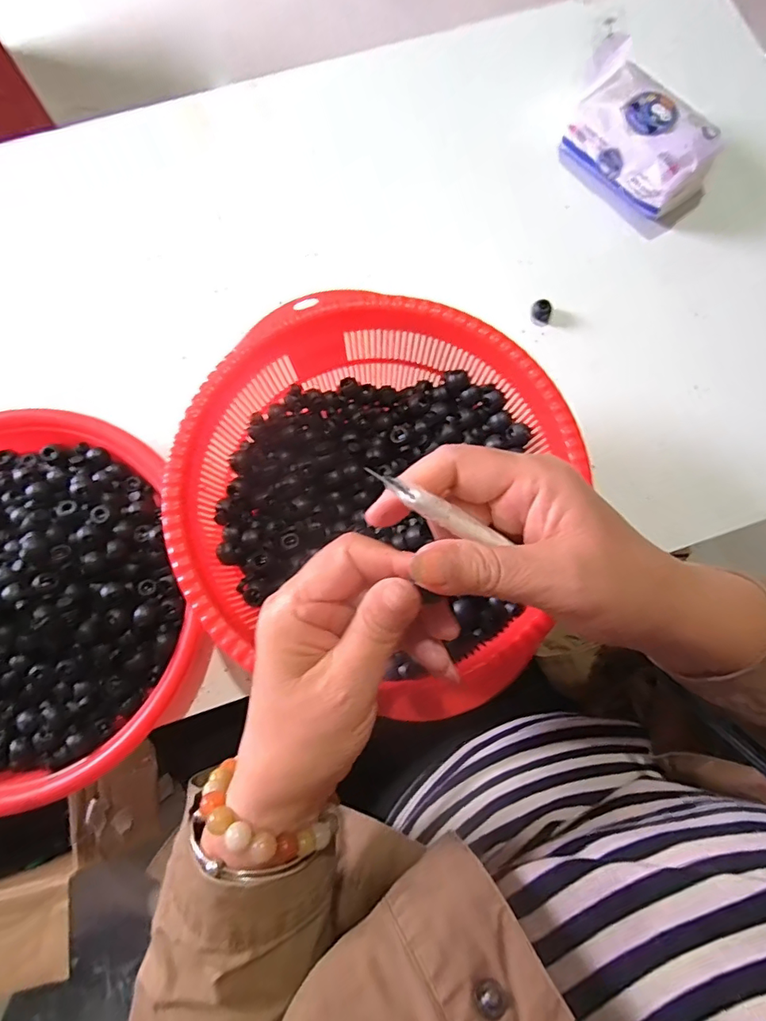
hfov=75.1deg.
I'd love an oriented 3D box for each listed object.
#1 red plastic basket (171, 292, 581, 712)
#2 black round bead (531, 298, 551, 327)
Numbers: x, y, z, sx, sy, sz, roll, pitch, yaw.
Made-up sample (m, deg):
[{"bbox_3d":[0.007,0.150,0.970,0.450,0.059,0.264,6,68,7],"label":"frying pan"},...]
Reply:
[{"bbox_3d":[-0.007,-0.010,0.319,0.219,0.084,0.221,0,77,0],"label":"red plastic basket"},{"bbox_3d":[0.127,-0.159,0.399,0.017,0.014,0.016,24,78,6],"label":"black round bead"}]

